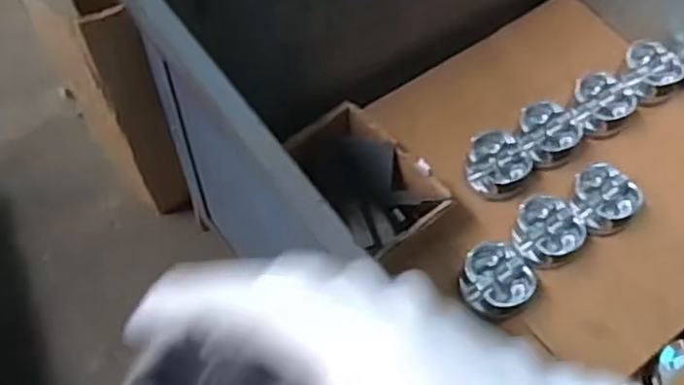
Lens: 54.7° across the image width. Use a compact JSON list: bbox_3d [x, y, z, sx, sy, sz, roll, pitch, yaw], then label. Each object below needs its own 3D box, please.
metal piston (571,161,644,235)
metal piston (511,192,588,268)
[{"bbox_3d":[0.341,0.009,0.868,0.090,0.036,0.084,1,62,-2],"label":"metal piston"},{"bbox_3d":[0.264,0.053,0.848,0.089,0.037,0.087,1,62,-2],"label":"metal piston"}]

